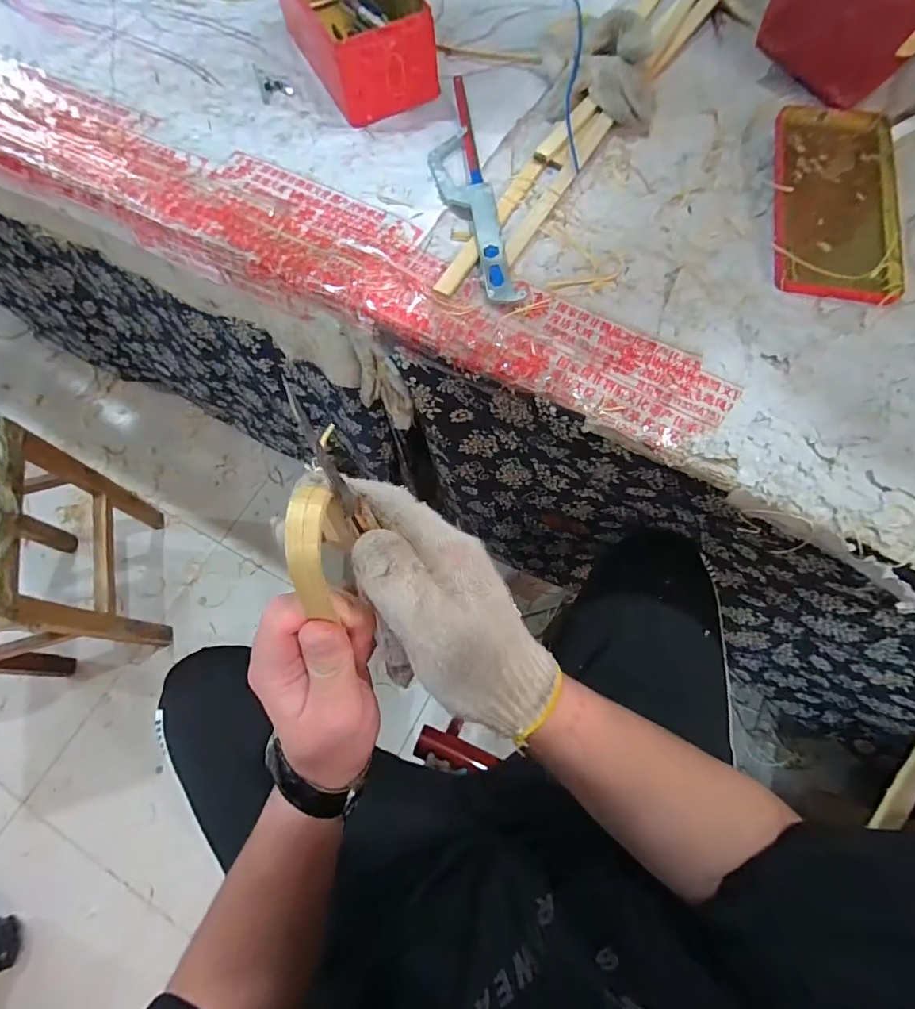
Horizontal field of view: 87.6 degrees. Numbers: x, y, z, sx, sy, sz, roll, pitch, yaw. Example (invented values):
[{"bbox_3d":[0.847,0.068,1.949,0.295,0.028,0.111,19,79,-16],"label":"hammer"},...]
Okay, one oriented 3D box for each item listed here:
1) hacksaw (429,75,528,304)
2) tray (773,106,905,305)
[{"bbox_3d":[0.009,-0.322,0.488,0.055,0.015,0.305,-11,69,-4],"label":"hacksaw"},{"bbox_3d":[0.380,-0.306,0.477,0.116,0.019,0.244,10,70,4],"label":"tray"}]

